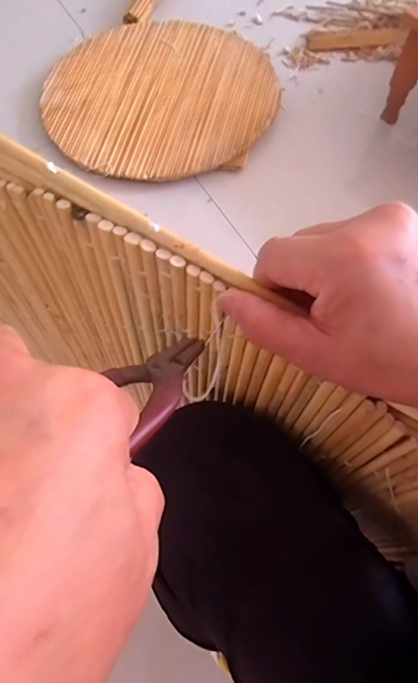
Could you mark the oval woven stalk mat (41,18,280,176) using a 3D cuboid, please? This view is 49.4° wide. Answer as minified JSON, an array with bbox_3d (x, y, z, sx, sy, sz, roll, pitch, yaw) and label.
[{"bbox_3d":[-0.116,-0.614,1.122,0.544,0.019,0.549,12,66,6],"label":"oval woven stalk mat"}]

